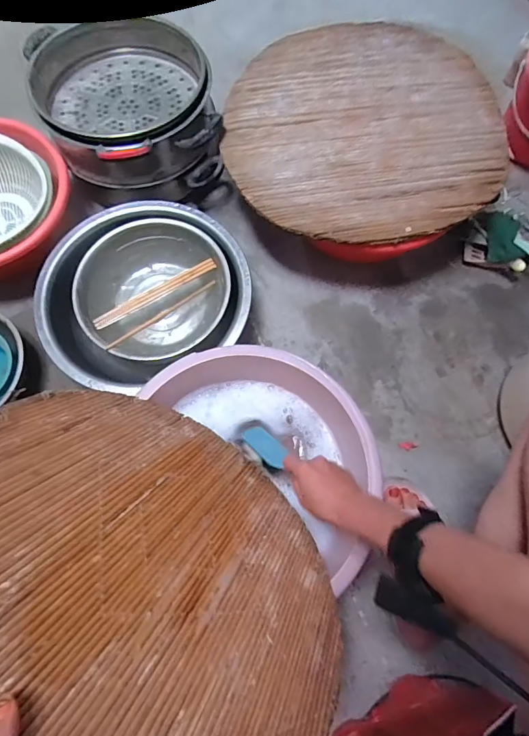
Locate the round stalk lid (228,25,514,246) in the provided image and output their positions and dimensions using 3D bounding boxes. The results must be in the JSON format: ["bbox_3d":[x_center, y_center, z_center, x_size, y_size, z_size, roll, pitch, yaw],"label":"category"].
[{"bbox_3d":[0.180,-0.449,0.774,0.508,0.039,0.484,0,72,-1],"label":"round stalk lid"}]

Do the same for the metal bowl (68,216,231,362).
[{"bbox_3d":[-0.195,-0.130,0.757,0.258,0.101,0.239,0,72,-1],"label":"metal bowl"}]

